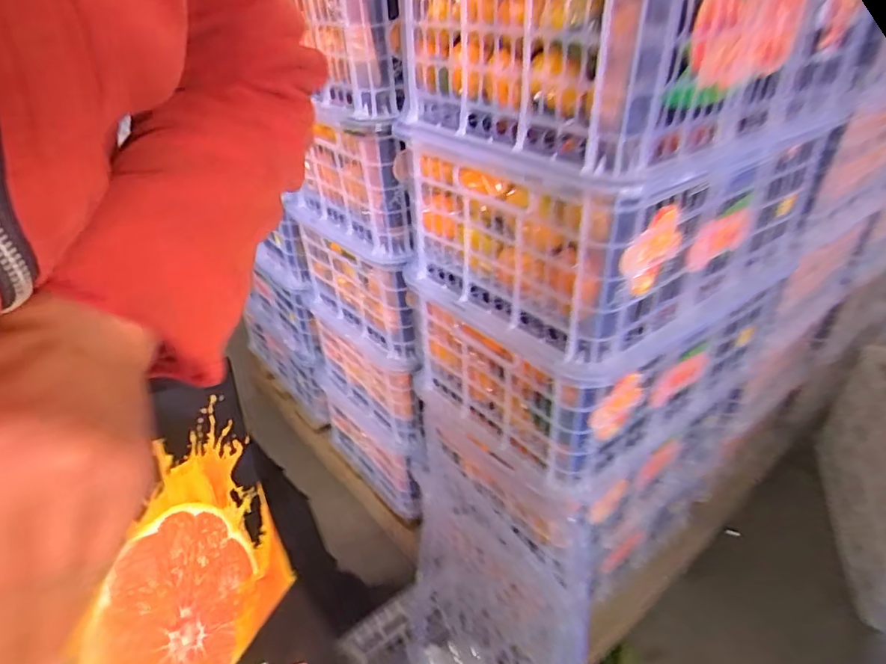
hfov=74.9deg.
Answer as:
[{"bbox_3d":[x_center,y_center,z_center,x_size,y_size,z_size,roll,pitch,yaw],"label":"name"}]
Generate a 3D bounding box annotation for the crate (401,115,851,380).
[{"bbox_3d":[0.210,-0.148,0.667,0.420,0.193,0.278,-24,40,-29],"label":"crate"}]

